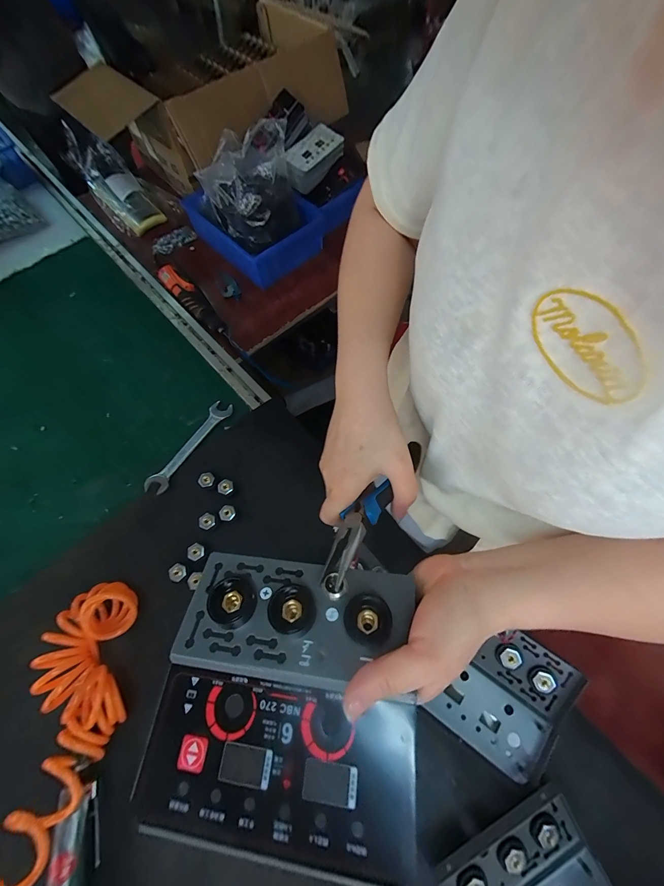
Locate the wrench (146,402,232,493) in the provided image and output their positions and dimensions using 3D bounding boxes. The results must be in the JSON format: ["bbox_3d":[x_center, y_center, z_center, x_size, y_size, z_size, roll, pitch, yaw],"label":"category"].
[{"bbox_3d":[-0.243,0.003,0.570,0.038,0.014,0.191,26,70,13],"label":"wrench"}]

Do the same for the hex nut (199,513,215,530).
[{"bbox_3d":[-0.189,0.118,0.495,0.023,0.008,0.021,-33,69,-11],"label":"hex nut"}]

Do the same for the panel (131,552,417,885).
[{"bbox_3d":[-0.029,0.151,0.206,0.149,0.026,0.144,6,65,4],"label":"panel"}]

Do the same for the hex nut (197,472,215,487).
[{"bbox_3d":[-0.199,0.058,0.519,0.026,0.007,0.021,-25,67,-8],"label":"hex nut"}]

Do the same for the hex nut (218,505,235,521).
[{"bbox_3d":[-0.159,0.106,0.497,0.022,0.007,0.021,-7,66,0],"label":"hex nut"}]

